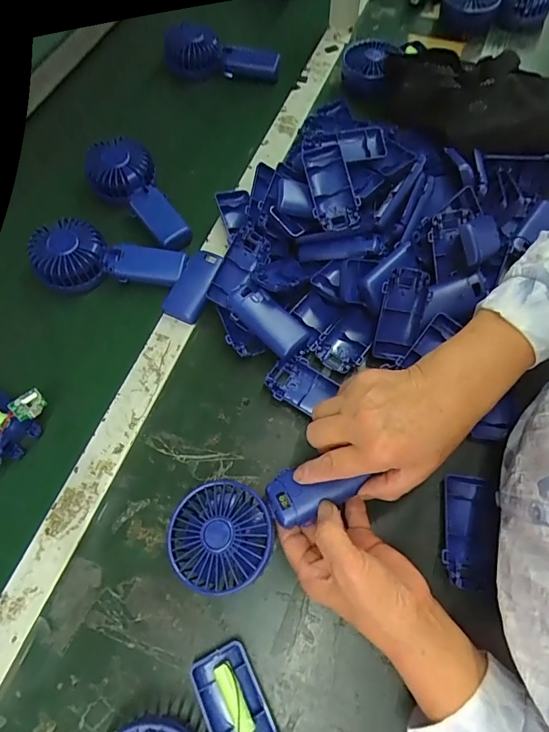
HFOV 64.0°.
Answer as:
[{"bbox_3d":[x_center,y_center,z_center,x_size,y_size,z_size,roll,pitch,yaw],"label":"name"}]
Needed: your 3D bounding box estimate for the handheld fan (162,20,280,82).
[{"bbox_3d":[-0.074,-0.448,0.634,0.163,0.075,0.056,9,65,4],"label":"handheld fan"}]

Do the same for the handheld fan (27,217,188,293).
[{"bbox_3d":[-0.193,-0.124,0.504,0.171,0.038,0.072,9,65,4],"label":"handheld fan"}]

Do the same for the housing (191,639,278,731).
[{"bbox_3d":[-0.025,0.276,0.340,0.044,0.014,0.104,-25,67,-11],"label":"housing"}]

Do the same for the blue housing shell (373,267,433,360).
[{"bbox_3d":[0.131,-0.054,0.459,0.045,0.024,0.093,15,102,7],"label":"blue housing shell"}]

